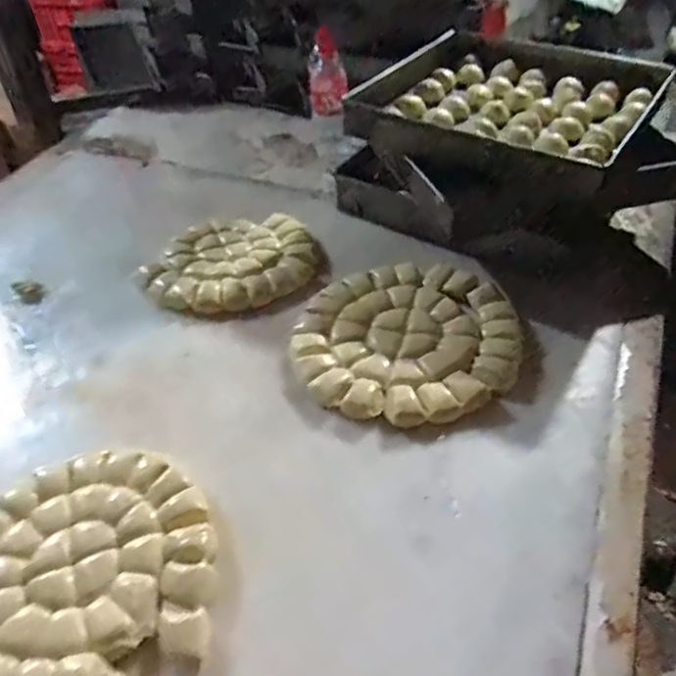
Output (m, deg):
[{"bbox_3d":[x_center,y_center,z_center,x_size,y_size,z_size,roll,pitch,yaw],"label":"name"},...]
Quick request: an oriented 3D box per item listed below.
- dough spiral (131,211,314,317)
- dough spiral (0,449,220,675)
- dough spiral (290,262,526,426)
[{"bbox_3d":[-0.174,-0.126,1.018,0.271,0.035,0.225,-8,42,-8],"label":"dough spiral"},{"bbox_3d":[-0.257,0.226,0.618,0.256,0.026,0.254,-16,43,-16],"label":"dough spiral"},{"bbox_3d":[0.100,-0.012,0.882,0.297,0.045,0.324,8,42,10],"label":"dough spiral"}]

